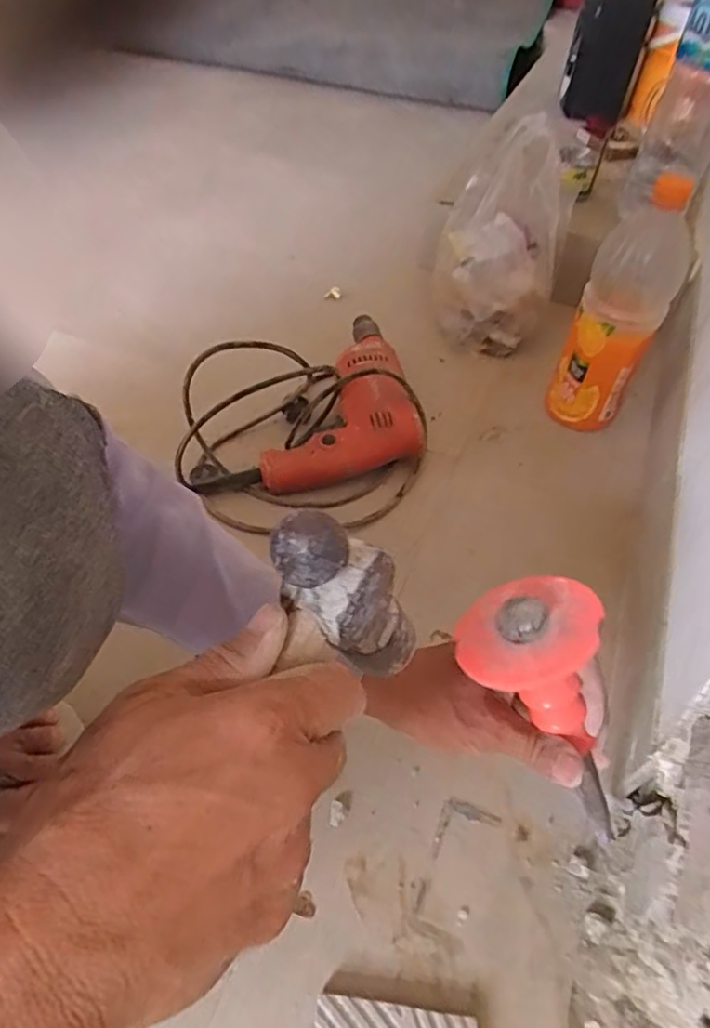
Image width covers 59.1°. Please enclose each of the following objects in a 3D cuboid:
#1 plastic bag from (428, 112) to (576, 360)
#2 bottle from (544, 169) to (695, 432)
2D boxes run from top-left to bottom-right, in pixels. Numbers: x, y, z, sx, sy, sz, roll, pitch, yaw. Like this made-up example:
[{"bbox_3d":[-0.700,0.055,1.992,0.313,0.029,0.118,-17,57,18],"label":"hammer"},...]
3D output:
[{"bbox_3d":[0.171,-0.314,0.756,0.145,0.227,0.087,5,50,0],"label":"plastic bag"},{"bbox_3d":[0.270,-0.201,0.644,0.082,0.244,0.066,26,53,17],"label":"bottle"}]

